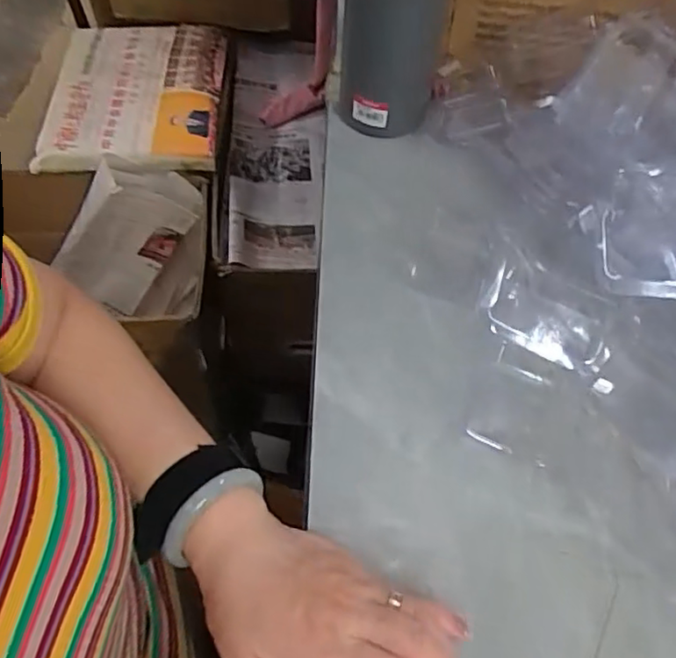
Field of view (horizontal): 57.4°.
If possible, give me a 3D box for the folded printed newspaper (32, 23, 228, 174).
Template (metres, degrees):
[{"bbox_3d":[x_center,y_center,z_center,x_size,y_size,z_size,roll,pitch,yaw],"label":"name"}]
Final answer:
[{"bbox_3d":[-0.330,-0.394,1.019,0.267,0.031,0.336,-1,58,-4],"label":"folded printed newspaper"}]

